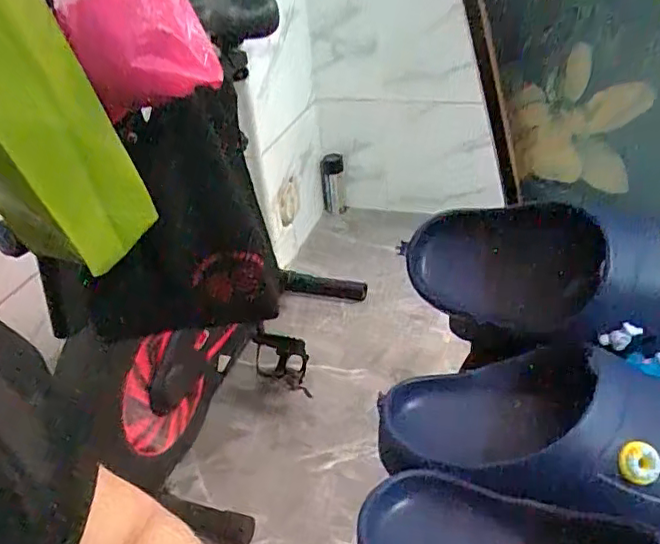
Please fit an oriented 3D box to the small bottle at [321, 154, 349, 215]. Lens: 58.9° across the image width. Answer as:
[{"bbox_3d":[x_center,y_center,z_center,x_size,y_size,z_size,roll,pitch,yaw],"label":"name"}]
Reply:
[{"bbox_3d":[0.015,-0.253,1.768,0.070,0.200,0.052,-10,35,-4],"label":"small bottle"}]

